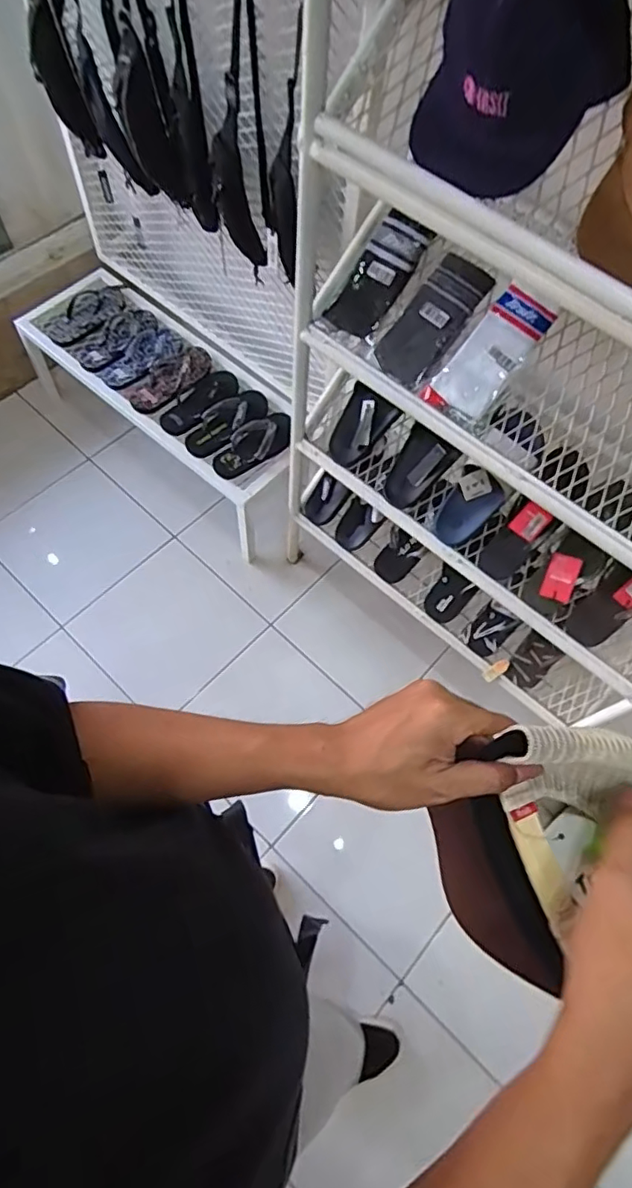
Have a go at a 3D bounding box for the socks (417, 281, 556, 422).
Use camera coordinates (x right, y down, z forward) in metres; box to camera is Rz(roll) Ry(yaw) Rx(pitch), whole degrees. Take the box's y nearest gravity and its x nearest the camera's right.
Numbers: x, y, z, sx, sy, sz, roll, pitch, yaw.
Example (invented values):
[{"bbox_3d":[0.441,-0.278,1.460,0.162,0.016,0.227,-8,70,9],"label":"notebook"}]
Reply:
[{"bbox_3d":[0.259,-0.352,0.871,0.091,0.025,0.199,46,105,16],"label":"socks"}]

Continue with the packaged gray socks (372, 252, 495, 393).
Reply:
[{"bbox_3d":[0.179,-0.420,0.894,0.094,0.029,0.195,40,100,14],"label":"packaged gray socks"}]

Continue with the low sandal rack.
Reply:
[{"bbox_3d":[-0.392,-0.541,1.669,0.977,0.326,0.346,36,68,13],"label":"low sandal rack"}]

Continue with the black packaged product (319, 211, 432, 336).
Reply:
[{"bbox_3d":[0.099,-0.505,0.930,0.094,0.039,0.191,43,106,15],"label":"black packaged product"}]

